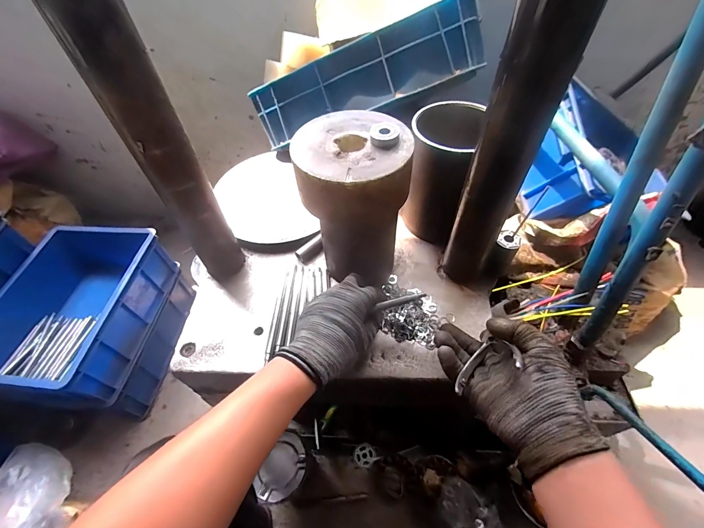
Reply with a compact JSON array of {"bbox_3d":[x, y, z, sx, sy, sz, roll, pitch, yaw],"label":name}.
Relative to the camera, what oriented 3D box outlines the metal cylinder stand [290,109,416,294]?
[{"bbox_3d":[0.003,-0.079,0.479,0.142,0.219,0.143,-5,52,-1],"label":"metal cylinder stand"}]

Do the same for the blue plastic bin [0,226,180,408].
[{"bbox_3d":[-0.655,0.099,0.811,0.294,0.145,0.415,5,53,6],"label":"blue plastic bin"}]

